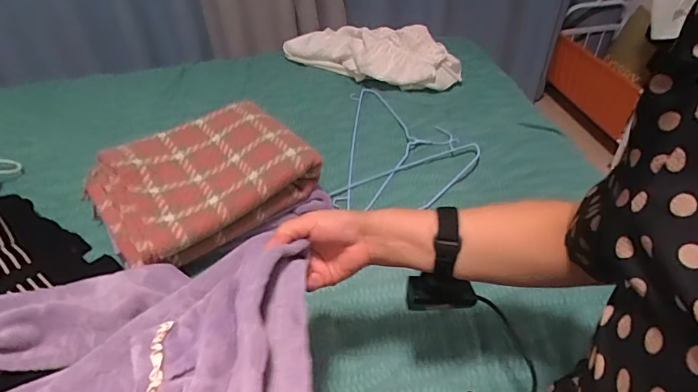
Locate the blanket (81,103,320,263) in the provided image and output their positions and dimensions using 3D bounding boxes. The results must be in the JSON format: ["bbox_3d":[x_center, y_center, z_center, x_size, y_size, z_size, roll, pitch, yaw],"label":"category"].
[{"bbox_3d":[-0.238,-0.032,0.714,0.308,0.081,0.236,-28,47,-24],"label":"blanket"}]

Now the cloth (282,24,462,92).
[{"bbox_3d":[0.047,-0.378,1.118,0.479,0.120,0.185,15,45,20],"label":"cloth"}]

